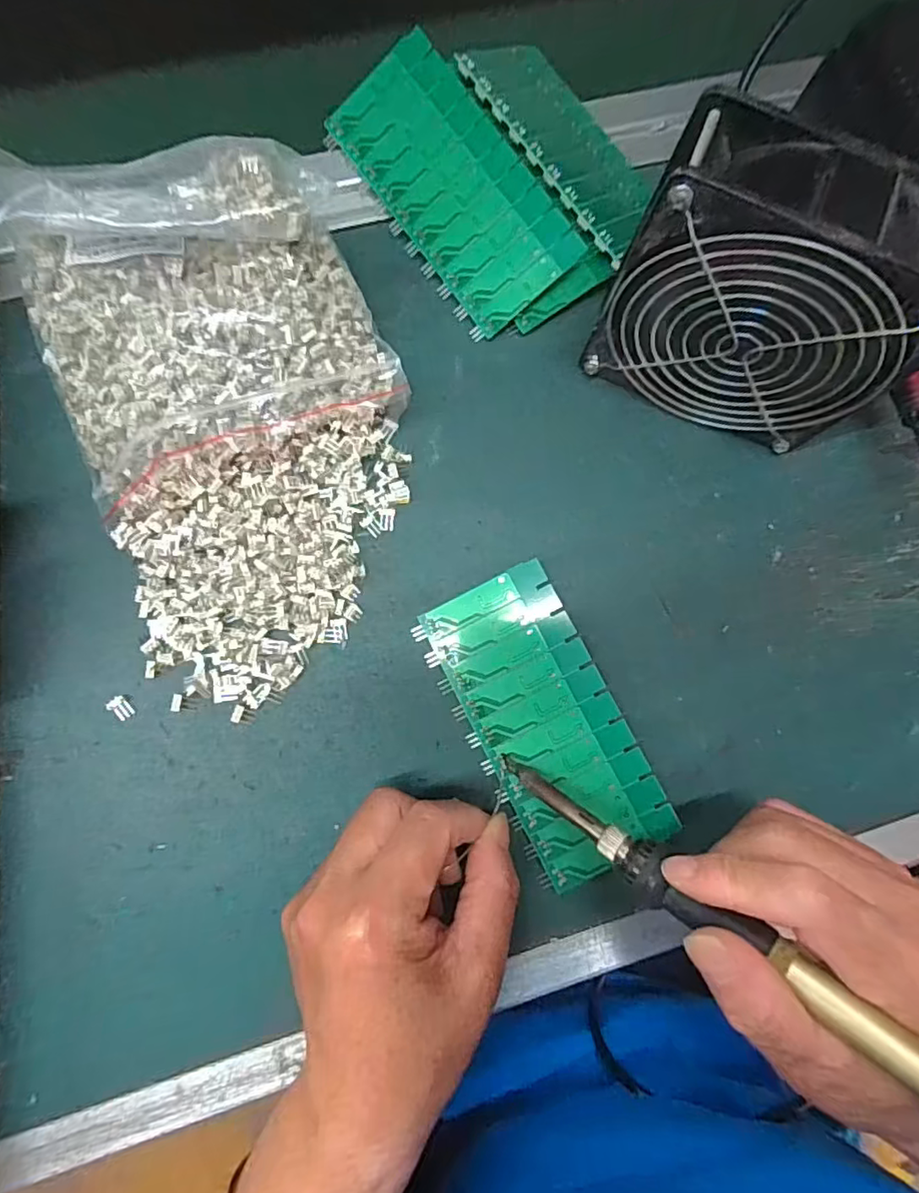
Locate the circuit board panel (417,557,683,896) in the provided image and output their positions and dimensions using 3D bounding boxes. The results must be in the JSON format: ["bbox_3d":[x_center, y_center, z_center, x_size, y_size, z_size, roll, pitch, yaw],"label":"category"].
[{"bbox_3d":[0.041,0.057,0.268,0.061,0.008,0.137,-28,84,-7],"label":"circuit board panel"}]

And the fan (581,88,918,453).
[{"bbox_3d":[0.126,-0.120,0.247,0.119,0.119,0.047,26,82,0],"label":"fan"}]

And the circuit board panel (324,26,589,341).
[{"bbox_3d":[-0.004,-0.205,0.294,0.068,0.006,0.138,-37,89,13],"label":"circuit board panel"}]

